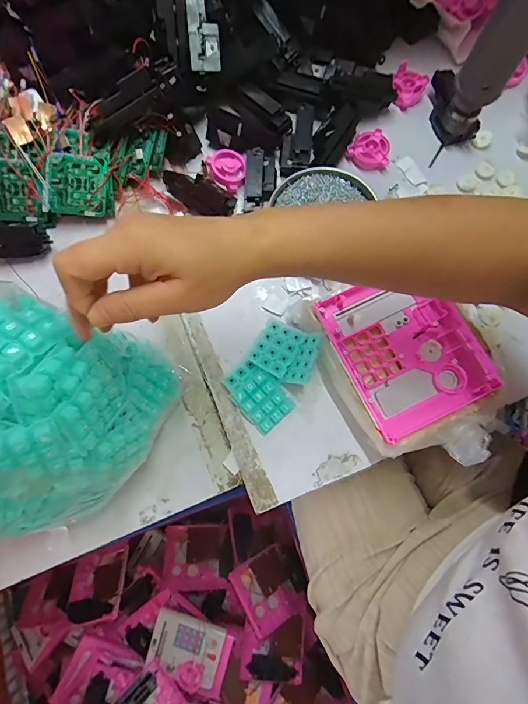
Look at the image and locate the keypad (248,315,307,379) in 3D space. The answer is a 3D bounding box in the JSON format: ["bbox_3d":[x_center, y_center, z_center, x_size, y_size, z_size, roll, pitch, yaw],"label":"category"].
[{"bbox_3d":[0.014,-0.007,0.422,0.050,0.007,0.060,28,75,21],"label":"keypad"}]

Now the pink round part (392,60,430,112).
[{"bbox_3d":[0.200,-0.366,0.515,0.045,0.025,0.051,21,78,7],"label":"pink round part"}]

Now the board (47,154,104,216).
[{"bbox_3d":[-0.233,-0.207,0.463,0.067,0.005,0.072,-1,92,-7],"label":"board"}]

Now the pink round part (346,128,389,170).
[{"bbox_3d":[0.144,-0.267,0.495,0.049,0.015,0.052,0,76,2],"label":"pink round part"}]

